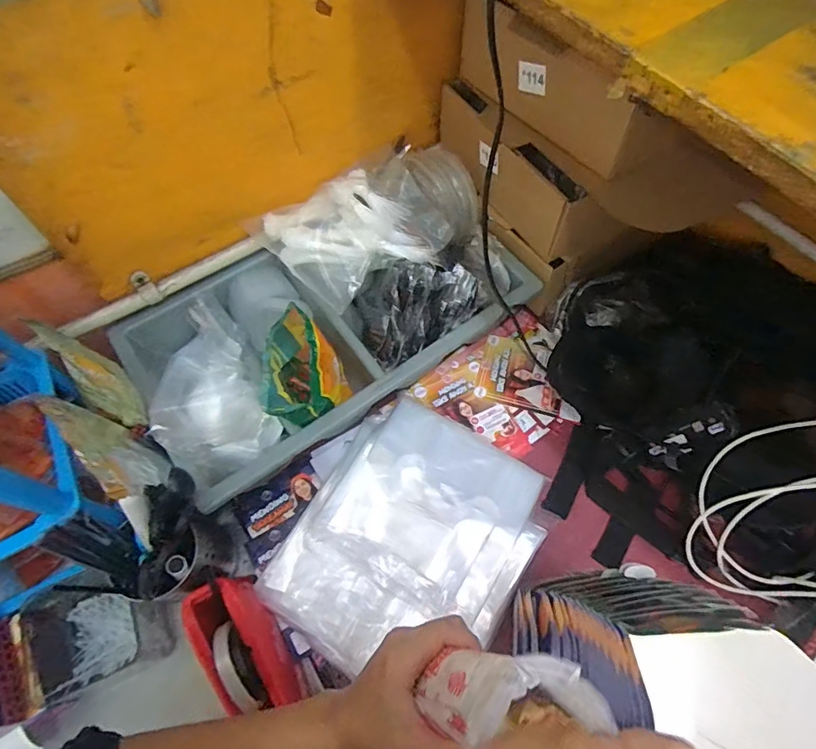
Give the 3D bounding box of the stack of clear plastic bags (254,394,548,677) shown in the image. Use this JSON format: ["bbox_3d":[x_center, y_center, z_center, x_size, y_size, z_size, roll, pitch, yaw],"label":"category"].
[{"bbox_3d":[0.004,0.185,0.564,0.249,0.056,0.292,29,67,16],"label":"stack of clear plastic bags"}]

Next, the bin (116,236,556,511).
[{"bbox_3d":[-0.106,-0.081,0.642,0.485,0.126,0.285,-33,66,-15],"label":"bin"}]

